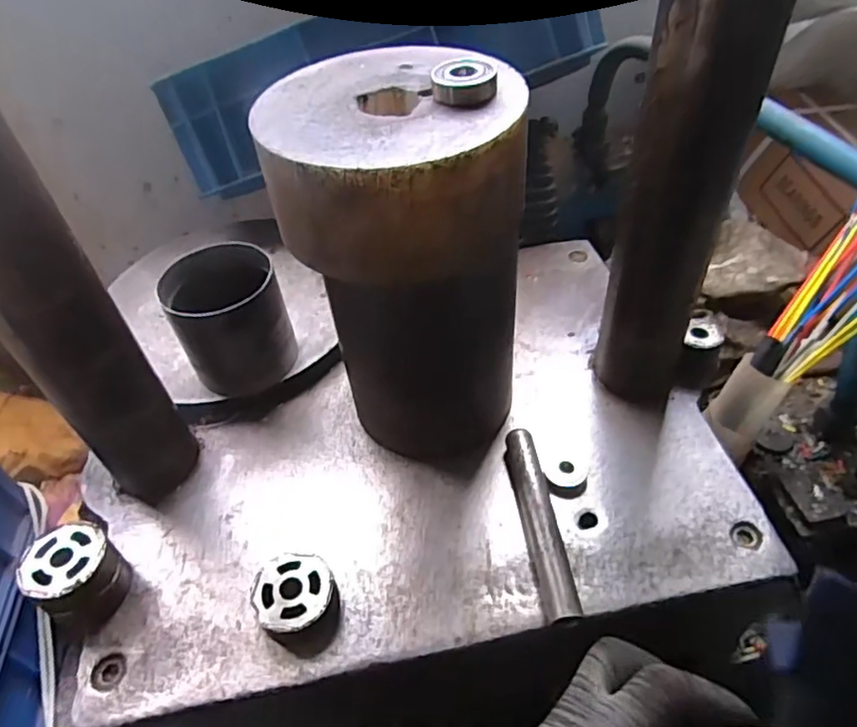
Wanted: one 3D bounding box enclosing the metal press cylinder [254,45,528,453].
[{"bbox_3d":[-0.011,-0.051,0.408,0.140,0.258,0.137,-1,46,5],"label":"metal press cylinder"}]

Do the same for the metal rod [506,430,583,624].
[{"bbox_3d":[0.076,0.107,0.415,0.022,0.020,0.138,-8,46,-2],"label":"metal rod"}]

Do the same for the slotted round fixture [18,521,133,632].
[{"bbox_3d":[-0.229,0.139,0.396,0.051,0.050,0.049,-3,46,3],"label":"slotted round fixture"}]

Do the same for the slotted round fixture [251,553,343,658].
[{"bbox_3d":[-0.082,0.152,0.384,0.049,0.025,0.057,-27,49,-19],"label":"slotted round fixture"}]

